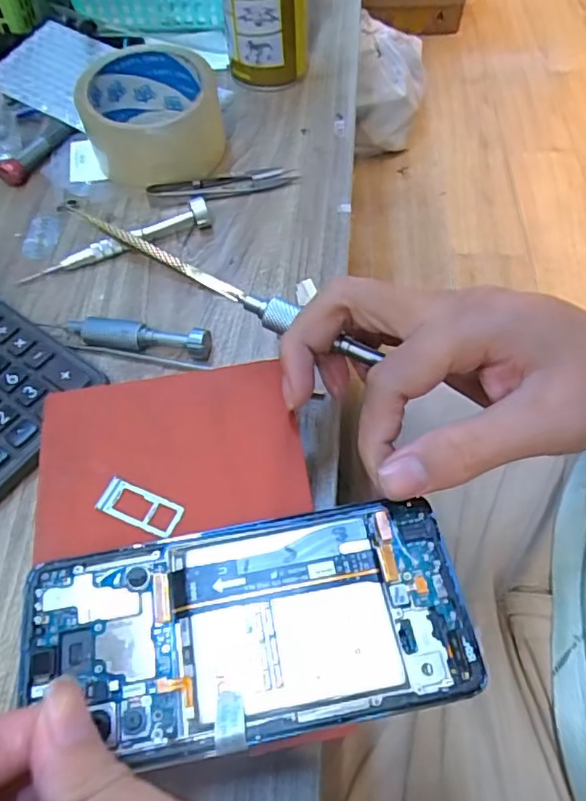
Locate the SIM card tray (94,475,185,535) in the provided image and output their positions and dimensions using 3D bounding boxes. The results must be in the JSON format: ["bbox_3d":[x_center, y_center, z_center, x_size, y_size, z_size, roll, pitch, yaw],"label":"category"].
[{"bbox_3d":[-0.064,0.043,0.239,0.035,0.004,0.015,18,60,13],"label":"SIM card tray"}]

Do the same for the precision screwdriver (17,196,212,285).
[{"bbox_3d":[-0.115,-0.103,0.375,0.127,0.014,0.020,-22,59,-10],"label":"precision screwdriver"}]

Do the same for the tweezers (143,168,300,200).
[{"bbox_3d":[-0.049,-0.153,0.406,0.102,0.007,0.022,-10,57,-3],"label":"tweezers"}]

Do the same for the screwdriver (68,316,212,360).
[{"bbox_3d":[-0.088,-0.036,0.331,0.084,0.015,0.014,10,58,9],"label":"screwdriver"}]

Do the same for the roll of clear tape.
[{"bbox_3d":[-0.102,-0.210,0.421,0.095,0.056,0.095,-13,57,-5],"label":"roll of clear tape"}]

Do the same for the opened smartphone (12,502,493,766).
[{"bbox_3d":[-0.017,0.081,0.209,0.156,0.006,0.075,-5,57,-1],"label":"opened smartphone"}]

